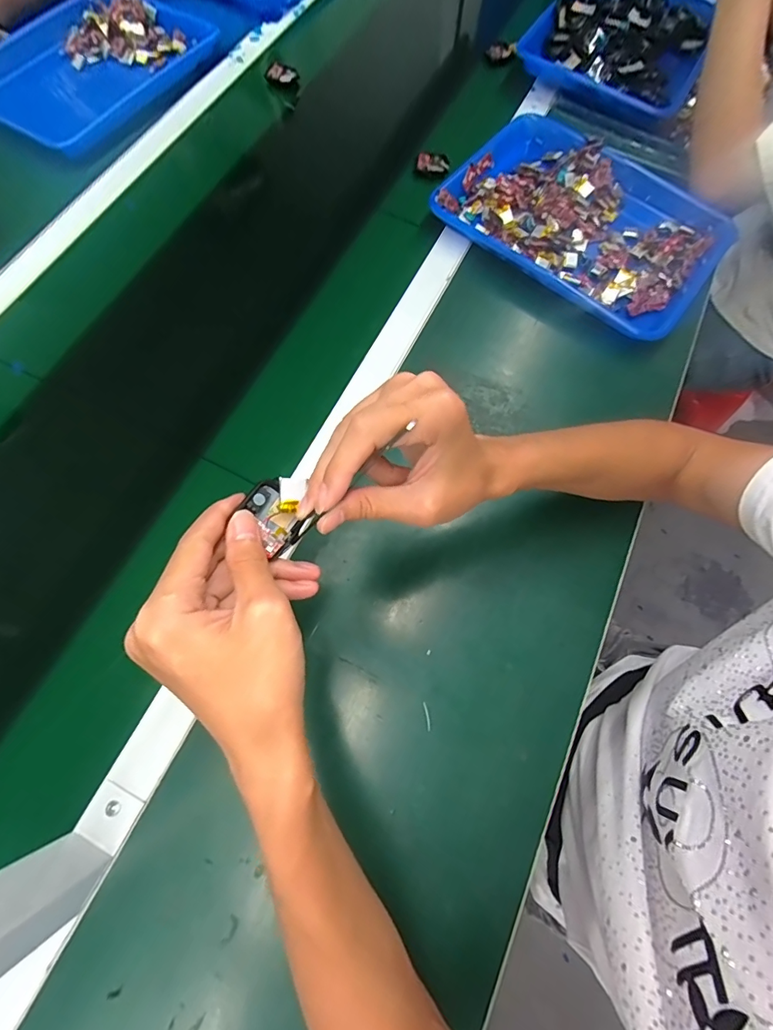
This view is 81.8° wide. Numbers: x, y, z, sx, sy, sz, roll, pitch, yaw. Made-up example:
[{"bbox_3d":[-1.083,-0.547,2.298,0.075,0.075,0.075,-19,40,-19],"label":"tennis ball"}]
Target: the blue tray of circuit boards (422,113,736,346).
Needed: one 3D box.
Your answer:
[{"bbox_3d":[0.260,-0.391,0.588,0.336,0.043,0.272,37,74,10],"label":"blue tray of circuit boards"}]

